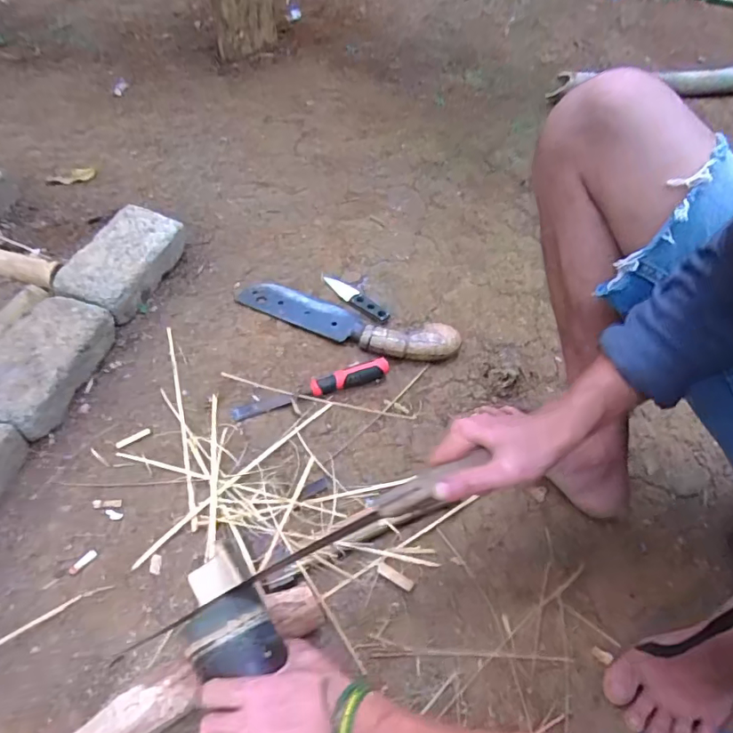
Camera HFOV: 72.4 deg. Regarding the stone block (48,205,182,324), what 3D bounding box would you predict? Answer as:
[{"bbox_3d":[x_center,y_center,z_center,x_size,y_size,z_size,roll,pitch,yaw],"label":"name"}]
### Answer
[{"bbox_3d":[-0.396,-0.167,0.828,0.108,0.078,0.212,17,55,5],"label":"stone block"}]

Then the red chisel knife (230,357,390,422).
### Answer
[{"bbox_3d":[-0.081,0.027,0.738,0.237,0.028,0.033,-15,56,-16],"label":"red chisel knife"}]

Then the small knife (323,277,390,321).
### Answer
[{"bbox_3d":[-0.018,-0.120,0.869,0.033,0.010,0.140,-36,64,-28],"label":"small knife"}]

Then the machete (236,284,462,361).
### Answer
[{"bbox_3d":[-0.037,-0.080,0.818,0.376,0.037,0.086,19,54,9],"label":"machete"}]

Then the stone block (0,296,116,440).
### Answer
[{"bbox_3d":[-0.449,-0.002,0.696,0.127,0.076,0.205,11,53,4],"label":"stone block"}]

